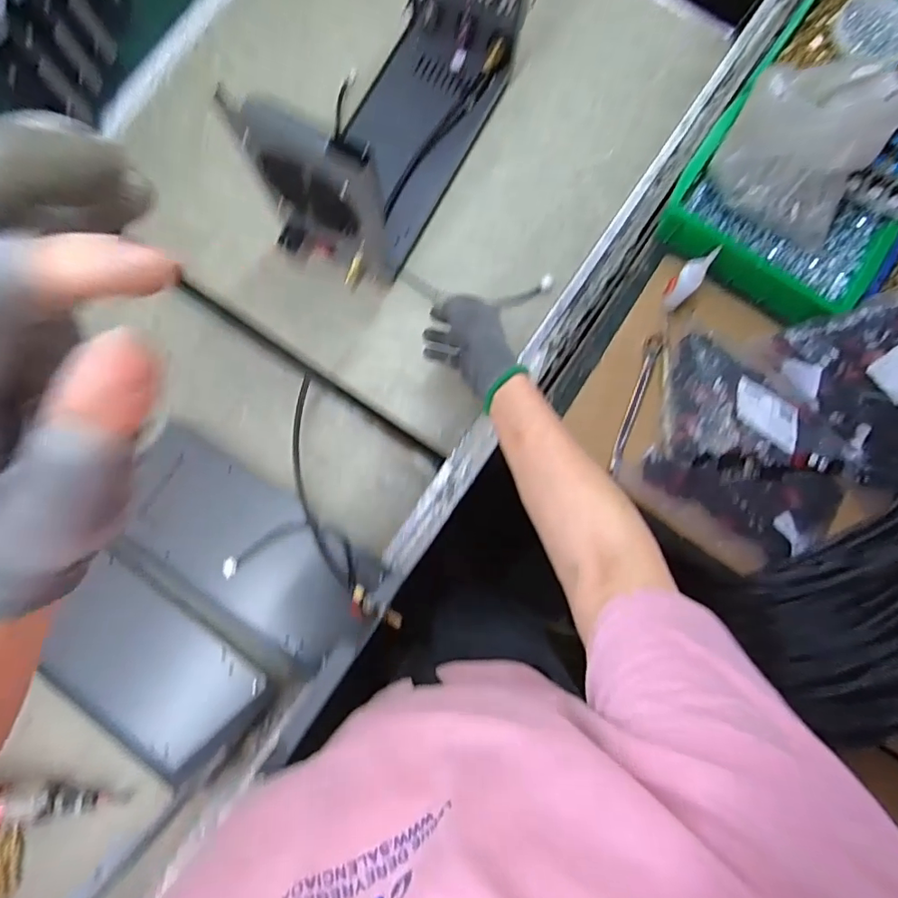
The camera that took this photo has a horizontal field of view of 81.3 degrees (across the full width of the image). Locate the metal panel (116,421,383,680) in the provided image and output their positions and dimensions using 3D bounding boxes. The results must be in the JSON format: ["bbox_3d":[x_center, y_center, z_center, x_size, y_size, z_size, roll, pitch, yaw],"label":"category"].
[{"bbox_3d":[-0.240,0.116,0.612,0.314,0.025,0.157,36,79,6],"label":"metal panel"}]

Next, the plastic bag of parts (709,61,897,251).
[{"bbox_3d":[0.409,-0.348,0.595,0.169,0.114,0.148,32,83,3],"label":"plastic bag of parts"}]

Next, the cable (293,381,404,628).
[{"bbox_3d":[-0.139,0.071,0.616,0.065,0.026,0.303,-21,86,7],"label":"cable"}]

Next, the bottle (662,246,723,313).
[{"bbox_3d":[0.285,-0.202,0.622,0.026,0.110,0.023,37,84,4],"label":"bottle"}]

